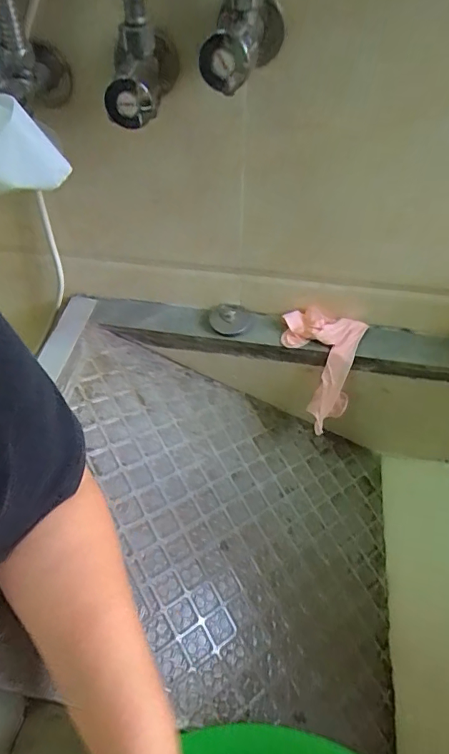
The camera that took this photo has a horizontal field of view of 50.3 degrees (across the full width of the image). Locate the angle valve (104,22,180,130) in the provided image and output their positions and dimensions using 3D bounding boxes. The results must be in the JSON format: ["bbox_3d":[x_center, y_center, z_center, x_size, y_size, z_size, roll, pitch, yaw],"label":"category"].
[{"bbox_3d":[-0.054,-0.202,0.315,0.045,0.044,0.073,-1,51,-1],"label":"angle valve"}]

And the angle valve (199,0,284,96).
[{"bbox_3d":[0.012,-0.201,0.283,0.049,0.044,0.063,4,51,4],"label":"angle valve"}]

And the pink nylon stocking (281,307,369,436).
[{"bbox_3d":[0.098,-0.007,0.518,0.084,0.093,0.097,12,52,10],"label":"pink nylon stocking"}]

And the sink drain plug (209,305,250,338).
[{"bbox_3d":[0.005,-0.062,0.518,0.043,0.017,0.035,0,51,0],"label":"sink drain plug"}]

